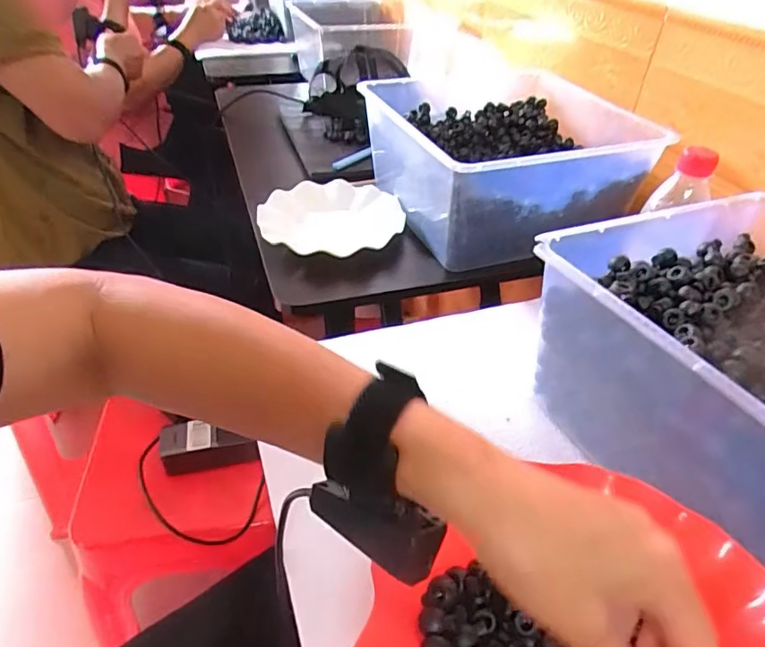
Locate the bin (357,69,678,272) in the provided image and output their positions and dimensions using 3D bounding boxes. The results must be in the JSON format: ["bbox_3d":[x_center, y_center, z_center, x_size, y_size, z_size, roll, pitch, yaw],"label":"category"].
[{"bbox_3d":[0.151,-0.225,0.739,0.301,0.140,0.308,-13,42,-18],"label":"bin"}]

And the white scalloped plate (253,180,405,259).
[{"bbox_3d":[-0.068,-0.136,0.716,0.181,0.037,0.181,1,39,-1],"label":"white scalloped plate"}]

